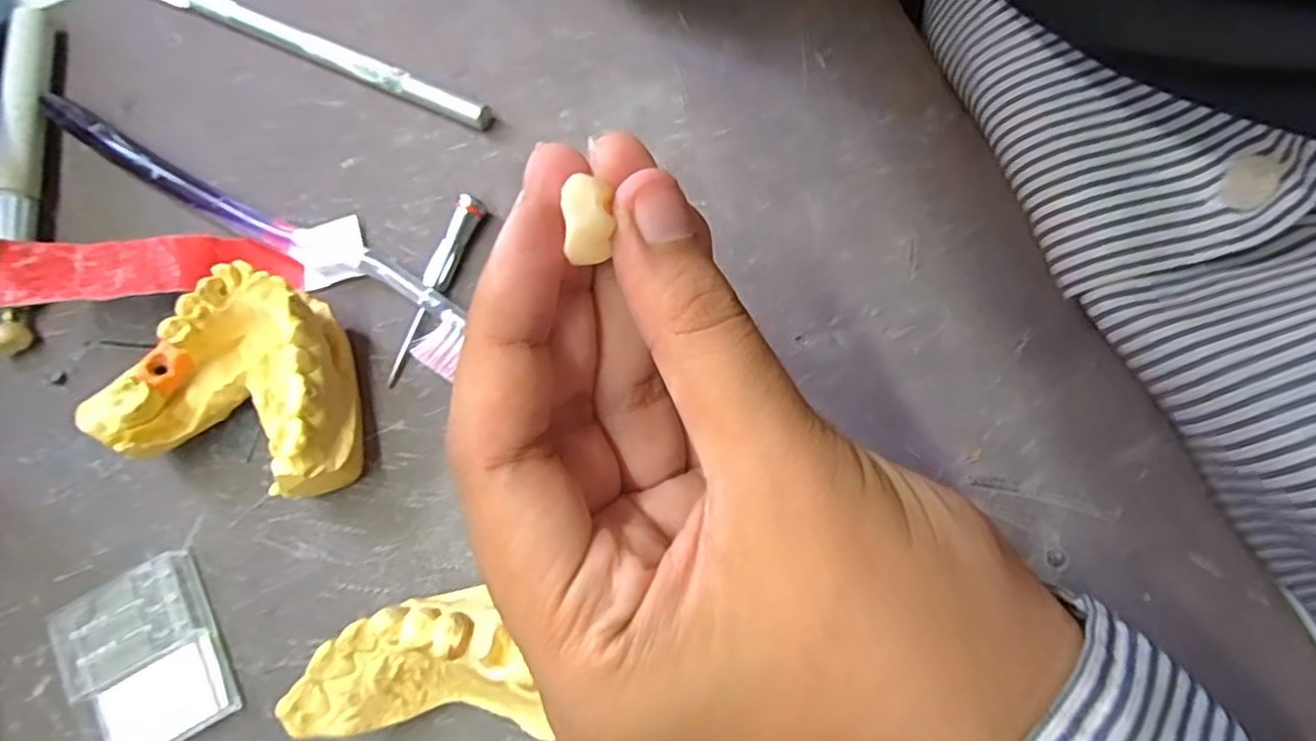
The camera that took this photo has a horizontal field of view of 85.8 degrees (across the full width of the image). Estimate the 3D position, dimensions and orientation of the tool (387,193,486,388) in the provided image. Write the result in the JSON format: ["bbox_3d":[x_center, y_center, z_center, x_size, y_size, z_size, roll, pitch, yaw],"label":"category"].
[{"bbox_3d":[-0.066,-0.024,0.206,0.007,0.009,0.059,22,74,8],"label":"tool"}]

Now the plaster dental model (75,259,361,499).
[{"bbox_3d":[-0.106,0.003,0.188,0.060,0.028,0.050,13,73,5],"label":"plaster dental model"}]

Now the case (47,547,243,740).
[{"bbox_3d":[-0.131,0.074,0.177,0.037,0.008,0.044,-28,74,-7],"label":"case"}]

